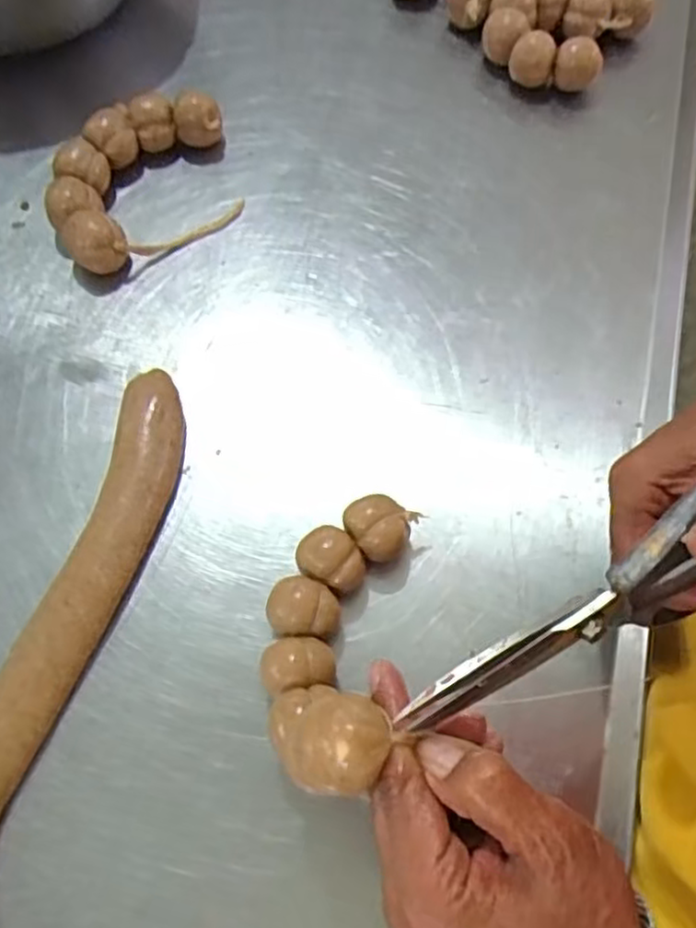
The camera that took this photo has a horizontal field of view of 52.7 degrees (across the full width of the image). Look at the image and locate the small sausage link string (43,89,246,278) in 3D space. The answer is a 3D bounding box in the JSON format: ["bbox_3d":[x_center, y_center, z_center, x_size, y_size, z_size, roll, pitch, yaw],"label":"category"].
[{"bbox_3d":[-0.142,-0.200,0.491,0.144,0.034,0.111,-33,71,-13],"label":"small sausage link string"}]

